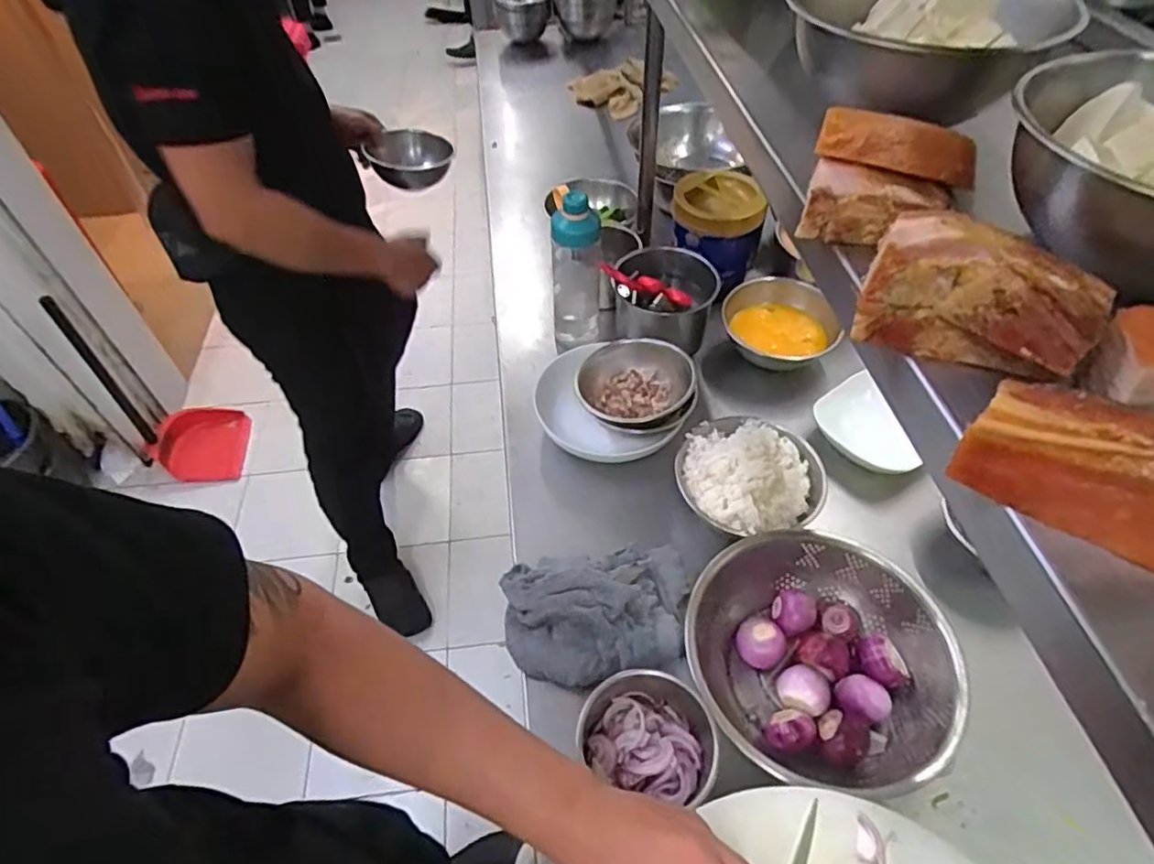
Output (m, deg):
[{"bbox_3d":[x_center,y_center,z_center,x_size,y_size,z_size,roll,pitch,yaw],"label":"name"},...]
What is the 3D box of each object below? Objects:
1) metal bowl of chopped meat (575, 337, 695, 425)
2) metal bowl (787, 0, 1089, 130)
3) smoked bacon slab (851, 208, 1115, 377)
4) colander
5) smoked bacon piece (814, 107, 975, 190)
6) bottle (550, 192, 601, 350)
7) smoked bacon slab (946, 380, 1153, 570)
[{"bbox_3d":[0.075,-0.061,0.854,0.148,0.066,0.140,-1,50,1],"label":"metal bowl of chopped meat"},{"bbox_3d":[0.228,-0.262,0.424,0.153,0.058,0.153,-31,56,-22],"label":"metal bowl"},{"bbox_3d":[0.179,-0.060,0.287,0.088,0.049,0.043,28,56,22],"label":"smoked bacon slab"},{"bbox_3d":[0.237,0.219,0.632,0.226,0.114,0.246,-1,50,1],"label":"colander"},{"bbox_3d":[0.178,-0.159,0.357,0.085,0.026,0.018,16,18,5],"label":"smoked bacon piece"},{"bbox_3d":[-0.001,-0.228,0.957,0.071,0.256,0.068,-1,50,1],"label":"bottle"},{"bbox_3d":[0.196,0.016,0.231,0.096,0.041,0.030,28,56,22],"label":"smoked bacon slab"}]

